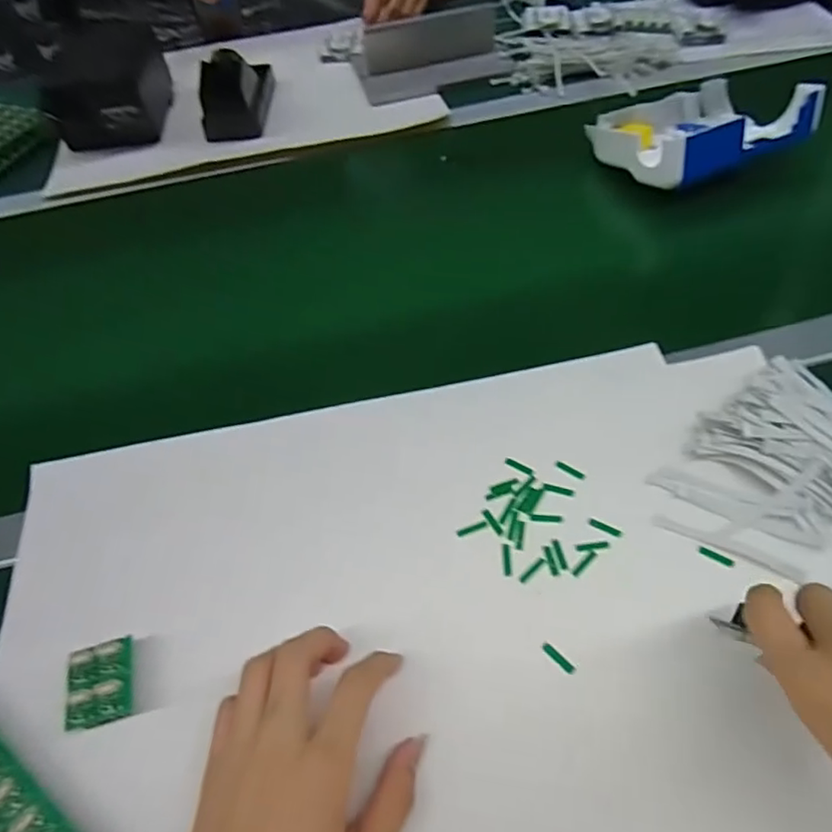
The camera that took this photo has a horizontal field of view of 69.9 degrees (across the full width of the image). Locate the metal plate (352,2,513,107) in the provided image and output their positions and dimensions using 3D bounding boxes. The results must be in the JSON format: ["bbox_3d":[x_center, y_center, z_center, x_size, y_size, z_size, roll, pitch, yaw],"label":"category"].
[{"bbox_3d":[0.019,-0.491,0.800,0.194,0.051,0.135,-15,54,-6],"label":"metal plate"}]

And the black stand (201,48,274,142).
[{"bbox_3d":[-0.222,-0.410,0.735,0.065,0.068,0.139,-2,53,3],"label":"black stand"}]

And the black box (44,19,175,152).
[{"bbox_3d":[-0.374,-0.402,0.743,0.115,0.073,0.140,-6,53,0],"label":"black box"}]

